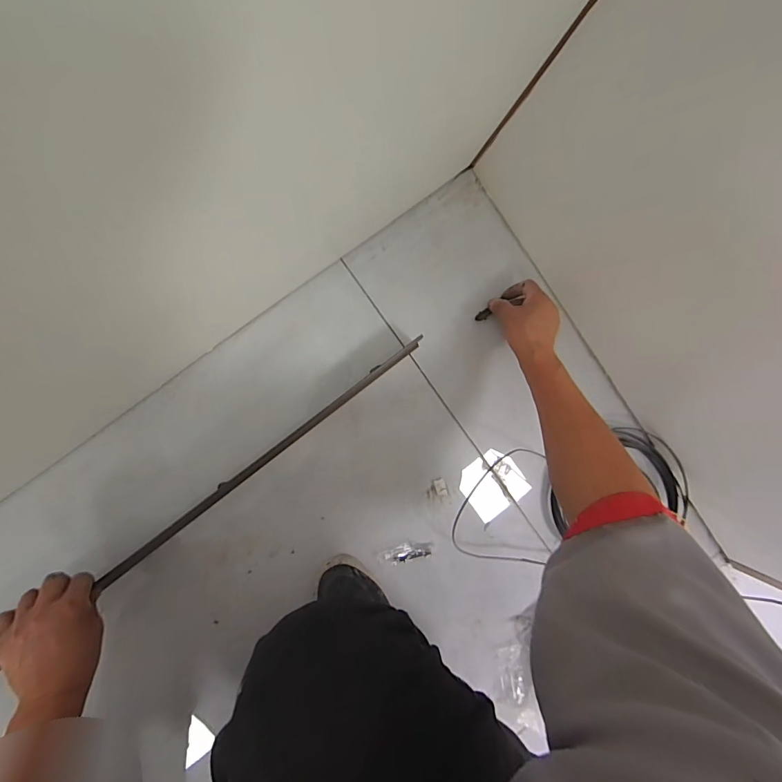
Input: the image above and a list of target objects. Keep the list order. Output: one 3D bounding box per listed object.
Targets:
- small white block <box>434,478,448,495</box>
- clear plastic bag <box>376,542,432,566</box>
[{"bbox_3d":[0.077,0.148,0.603,0.016,0.005,0.027,-22,97,-7],"label":"small white block"},{"bbox_3d":[0.023,0.246,0.594,0.081,0.014,0.029,-11,95,-8],"label":"clear plastic bag"}]

